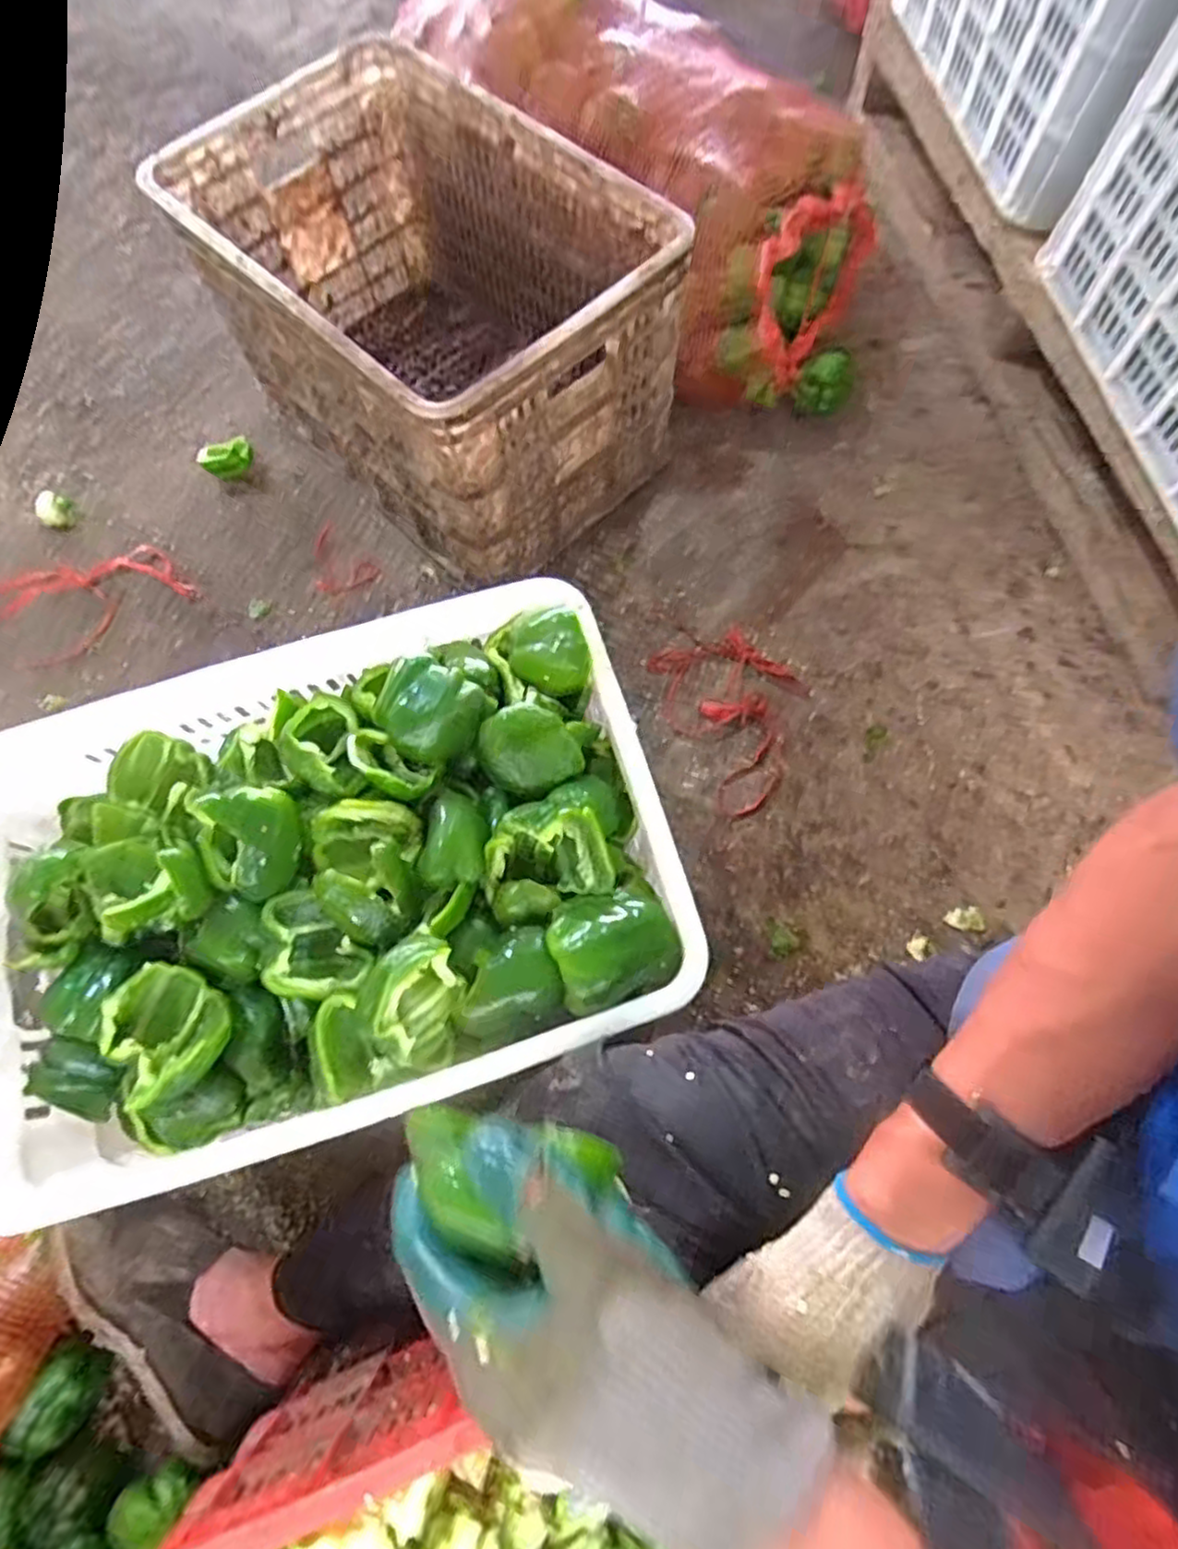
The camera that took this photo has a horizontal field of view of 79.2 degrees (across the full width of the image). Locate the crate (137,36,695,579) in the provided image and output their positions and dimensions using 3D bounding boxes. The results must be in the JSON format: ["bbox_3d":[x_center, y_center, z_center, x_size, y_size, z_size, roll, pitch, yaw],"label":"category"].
[{"bbox_3d":[-0.184,-0.530,0.847,0.341,0.298,0.511,-43,76,-11],"label":"crate"}]

